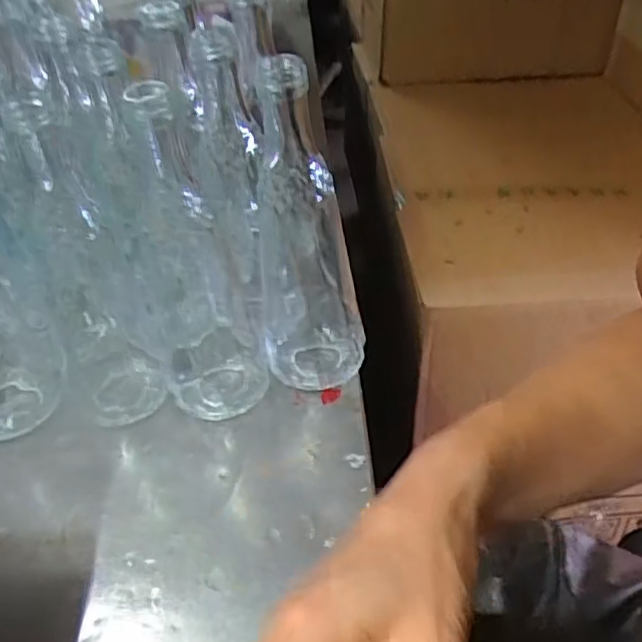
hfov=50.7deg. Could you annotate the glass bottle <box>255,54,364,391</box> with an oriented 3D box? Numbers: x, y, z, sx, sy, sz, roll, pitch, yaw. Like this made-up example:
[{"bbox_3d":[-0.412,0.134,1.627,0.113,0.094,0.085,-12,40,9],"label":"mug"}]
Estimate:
[{"bbox_3d":[-0.012,-0.049,0.413,0.065,0.211,0.056,-6,41,0],"label":"glass bottle"}]

